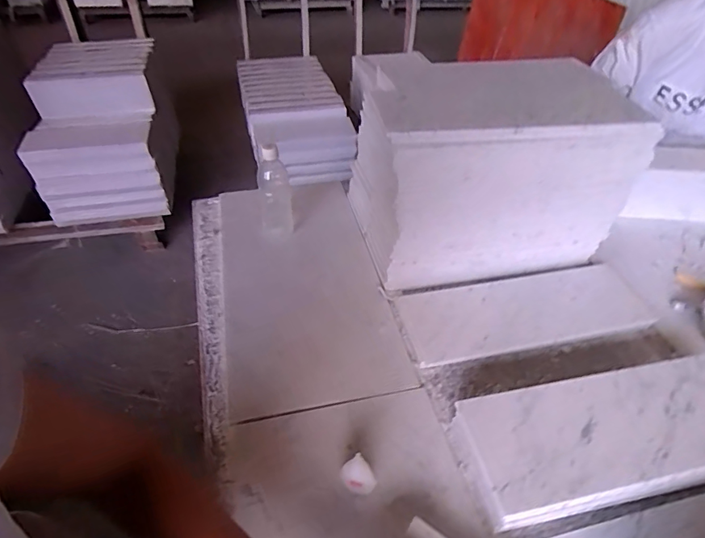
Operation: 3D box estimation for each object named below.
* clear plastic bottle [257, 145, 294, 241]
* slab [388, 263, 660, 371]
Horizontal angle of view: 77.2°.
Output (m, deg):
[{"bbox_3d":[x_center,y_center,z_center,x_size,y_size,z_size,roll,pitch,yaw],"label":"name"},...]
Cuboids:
[{"bbox_3d":[-0.159,-0.153,0.906,0.066,0.204,0.070,-6,46,-9],"label":"clear plastic bottle"},{"bbox_3d":[0.323,0.072,0.818,0.468,0.026,0.157,-8,46,-12],"label":"slab"}]

